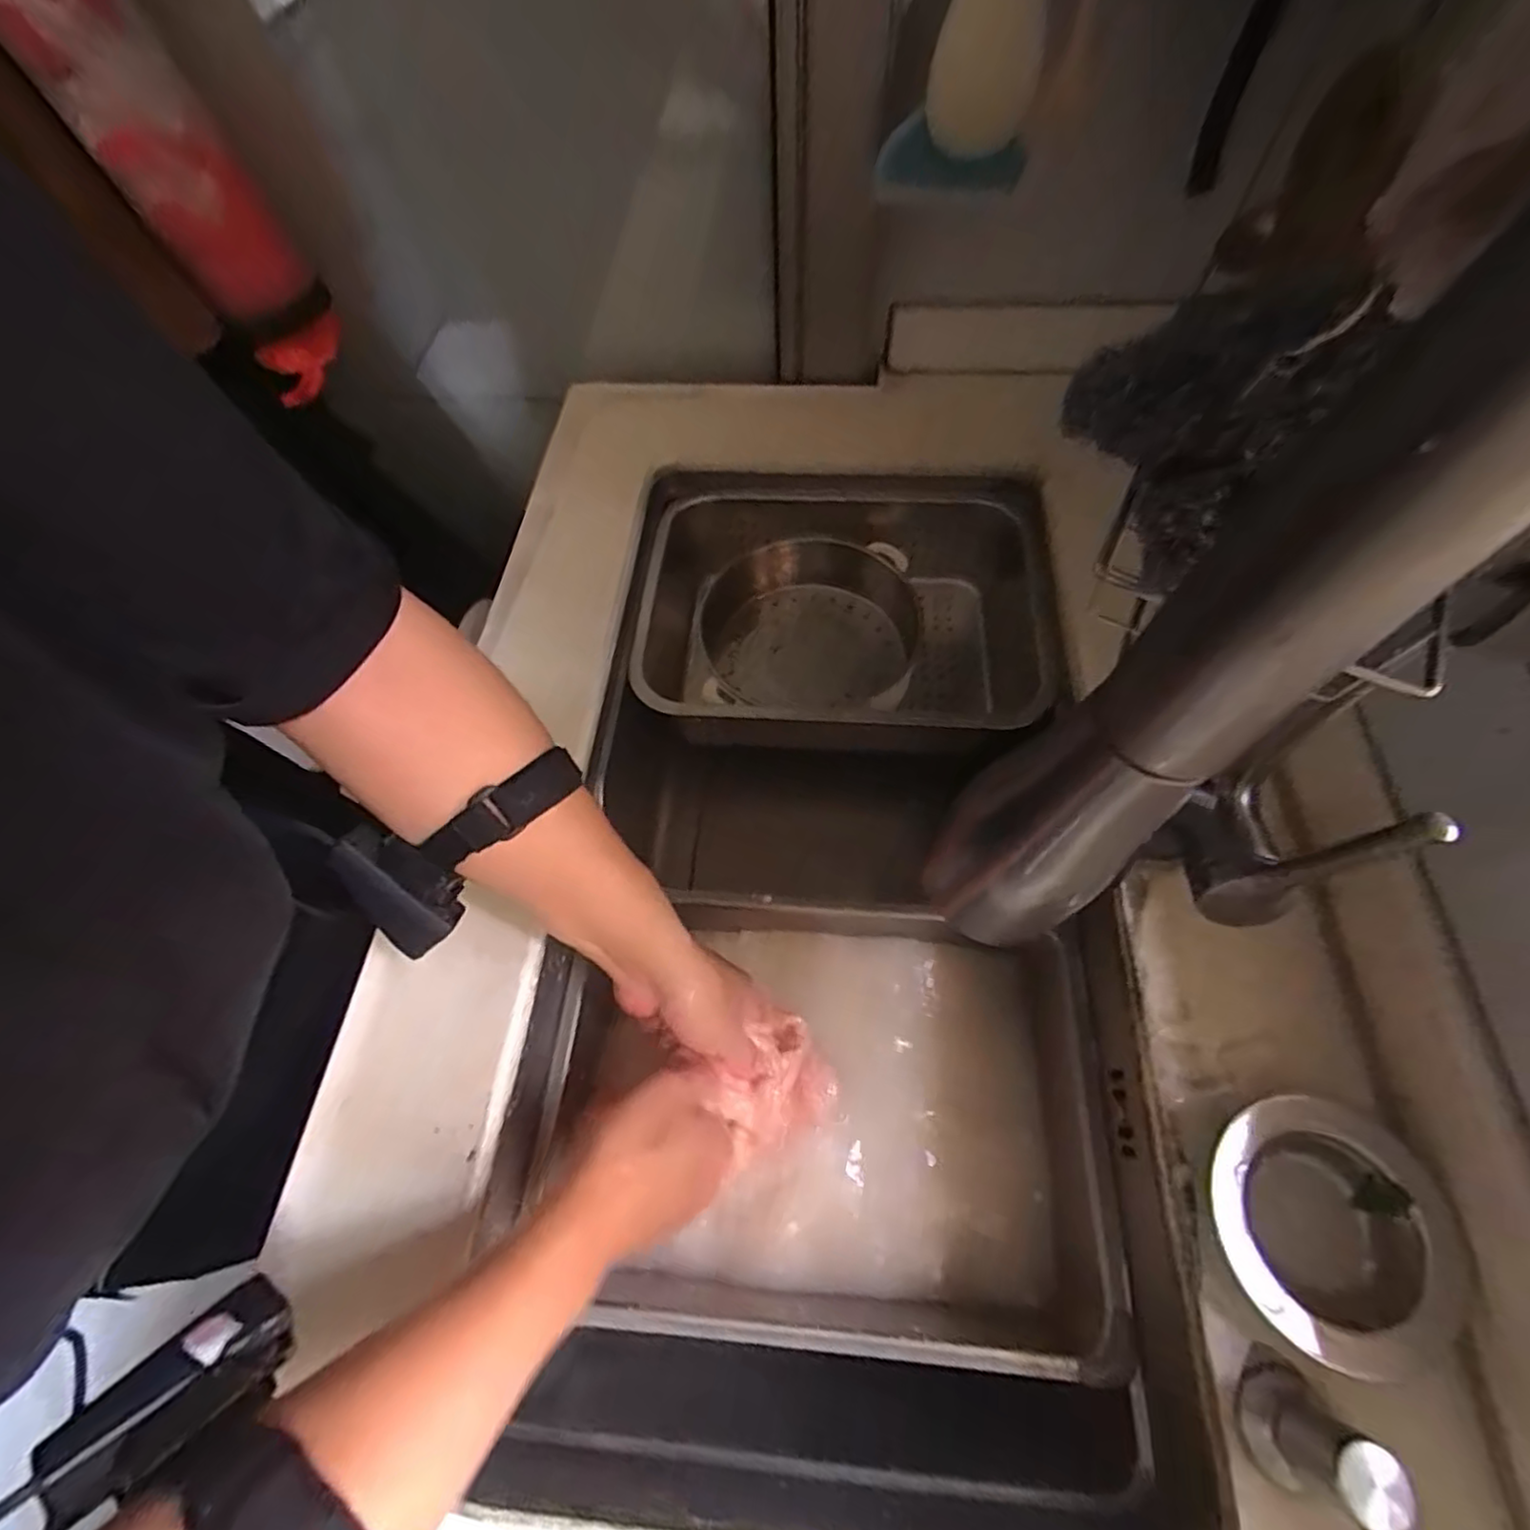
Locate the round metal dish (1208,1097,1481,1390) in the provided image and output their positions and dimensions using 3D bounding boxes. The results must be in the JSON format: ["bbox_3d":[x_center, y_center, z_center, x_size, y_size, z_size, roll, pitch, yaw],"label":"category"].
[{"bbox_3d":[0.276,0.225,0.318,0.112,0.032,0.105,-1,62,1],"label":"round metal dish"}]

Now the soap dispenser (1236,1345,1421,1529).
[{"bbox_3d":[0.229,0.304,0.257,0.035,0.064,0.094,9,64,7],"label":"soap dispenser"}]

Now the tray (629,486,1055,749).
[{"bbox_3d":[0.058,-0.136,0.625,0.326,0.111,0.257,-1,63,2],"label":"tray"}]

